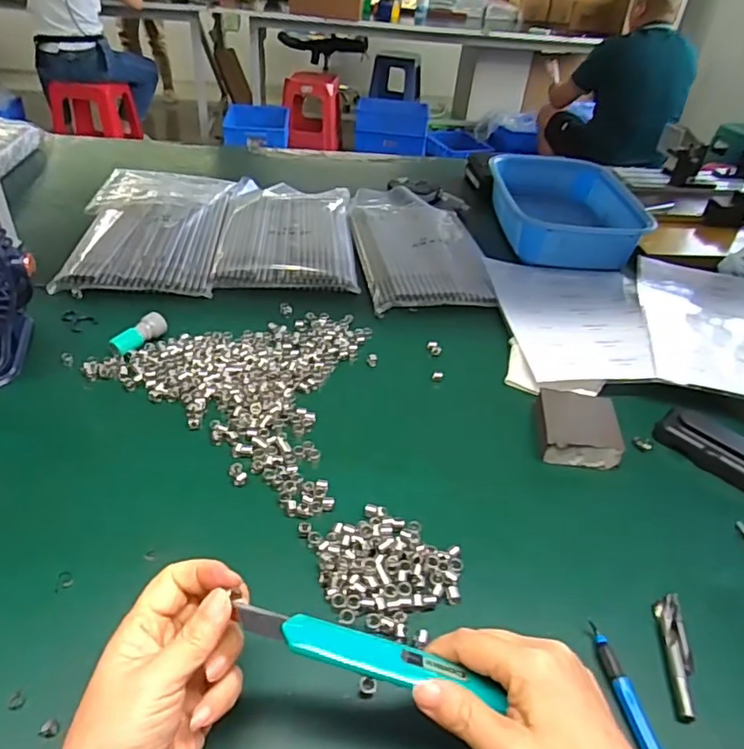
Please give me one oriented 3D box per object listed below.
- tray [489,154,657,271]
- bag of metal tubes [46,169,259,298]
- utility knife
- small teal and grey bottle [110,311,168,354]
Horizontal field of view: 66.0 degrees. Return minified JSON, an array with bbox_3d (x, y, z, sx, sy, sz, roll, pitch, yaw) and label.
[{"bbox_3d":[0.301,-0.262,0.918,0.215,0.074,0.296,6,38,0],"label":"tray"},{"bbox_3d":[-0.302,-0.210,0.791,0.213,0.026,0.333,3,39,-1],"label":"bag of metal tubes"},{"bbox_3d":[-0.002,0.141,0.289,0.133,0.011,0.022,16,39,0],"label":"utility knife"},{"bbox_3d":[-0.242,-0.042,0.597,0.024,0.019,0.060,24,43,23],"label":"small teal and grey bottle"}]

